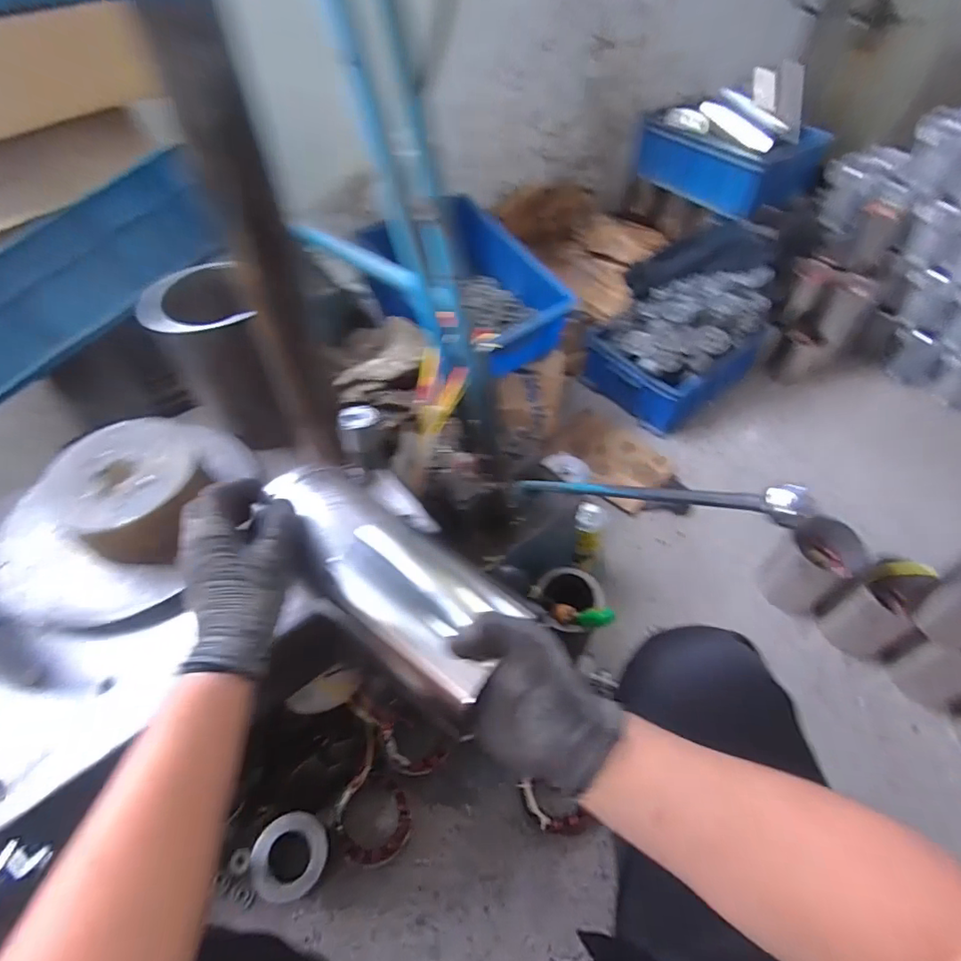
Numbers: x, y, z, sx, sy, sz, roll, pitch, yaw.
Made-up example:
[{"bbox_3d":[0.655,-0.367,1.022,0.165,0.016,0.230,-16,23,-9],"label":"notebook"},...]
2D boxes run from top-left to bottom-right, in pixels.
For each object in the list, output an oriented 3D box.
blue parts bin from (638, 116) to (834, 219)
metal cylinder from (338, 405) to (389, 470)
[{"bbox_3d":[0.674,-0.885,1.433,0.327,0.173,0.386,-31,57,-22],"label":"blue parts bin"},{"bbox_3d":[-0.145,-0.050,0.633,0.045,0.073,0.042,-18,53,-13],"label":"metal cylinder"}]

